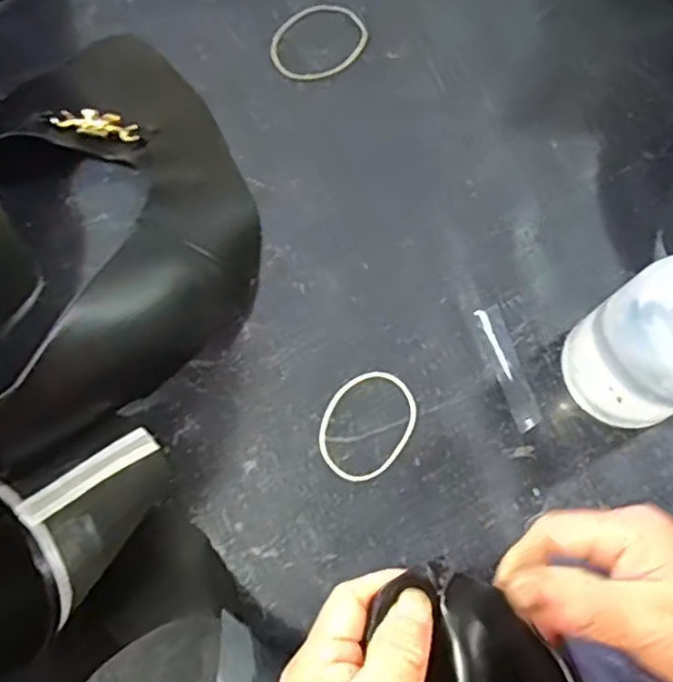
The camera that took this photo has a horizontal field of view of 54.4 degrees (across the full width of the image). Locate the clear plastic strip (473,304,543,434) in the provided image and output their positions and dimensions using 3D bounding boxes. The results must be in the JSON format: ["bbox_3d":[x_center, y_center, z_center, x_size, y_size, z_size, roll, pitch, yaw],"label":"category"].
[{"bbox_3d":[0.094,0.014,0.357,0.015,0.004,0.070,-17,74,-2],"label":"clear plastic strip"}]

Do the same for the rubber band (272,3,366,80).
[{"bbox_3d":[-0.011,-0.191,0.419,0.063,0.004,0.048,-28,83,-5],"label":"rubber band"}]

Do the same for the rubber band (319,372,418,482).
[{"bbox_3d":[0.016,0.045,0.351,0.046,0.004,0.060,34,78,11],"label":"rubber band"}]

